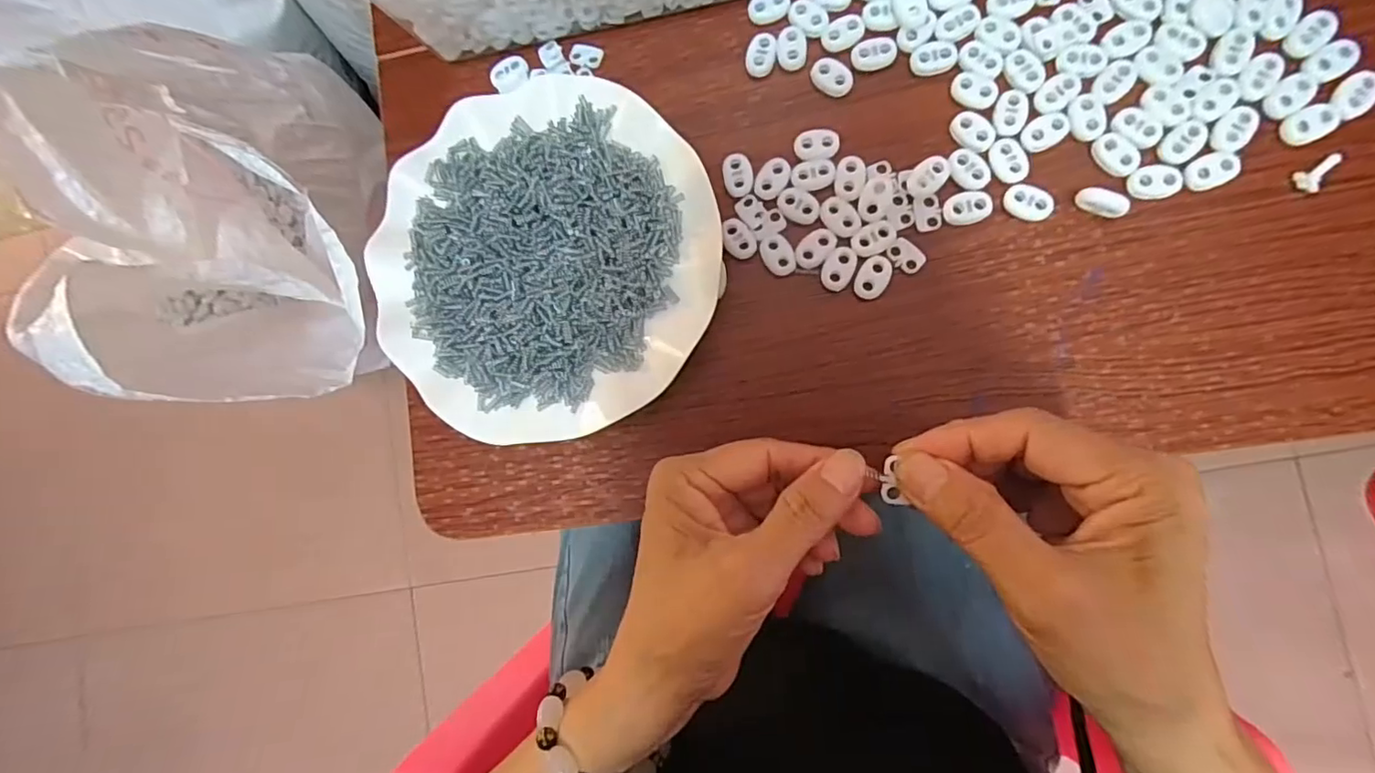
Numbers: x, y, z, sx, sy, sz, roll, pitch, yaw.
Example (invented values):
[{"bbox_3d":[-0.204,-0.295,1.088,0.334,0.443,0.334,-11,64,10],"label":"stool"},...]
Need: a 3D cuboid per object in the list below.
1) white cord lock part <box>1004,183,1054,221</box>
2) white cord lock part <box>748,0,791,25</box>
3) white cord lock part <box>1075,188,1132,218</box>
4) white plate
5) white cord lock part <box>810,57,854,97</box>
[{"bbox_3d":[0.167,-0.090,0.289,0.023,0.005,0.014,25,93,6],"label":"white cord lock part"},{"bbox_3d":[0.044,-0.203,0.314,0.022,0.004,0.016,-11,89,6],"label":"white cord lock part"},{"bbox_3d":[0.197,-0.087,0.281,0.022,0.012,0.009,17,92,6],"label":"white cord lock part"},{"bbox_3d":[-0.075,-0.068,0.309,0.174,0.024,0.182,0,90,6],"label":"white plate"},{"bbox_3d":[0.075,-0.162,0.306,0.023,0.004,0.016,41,94,5],"label":"white cord lock part"}]

